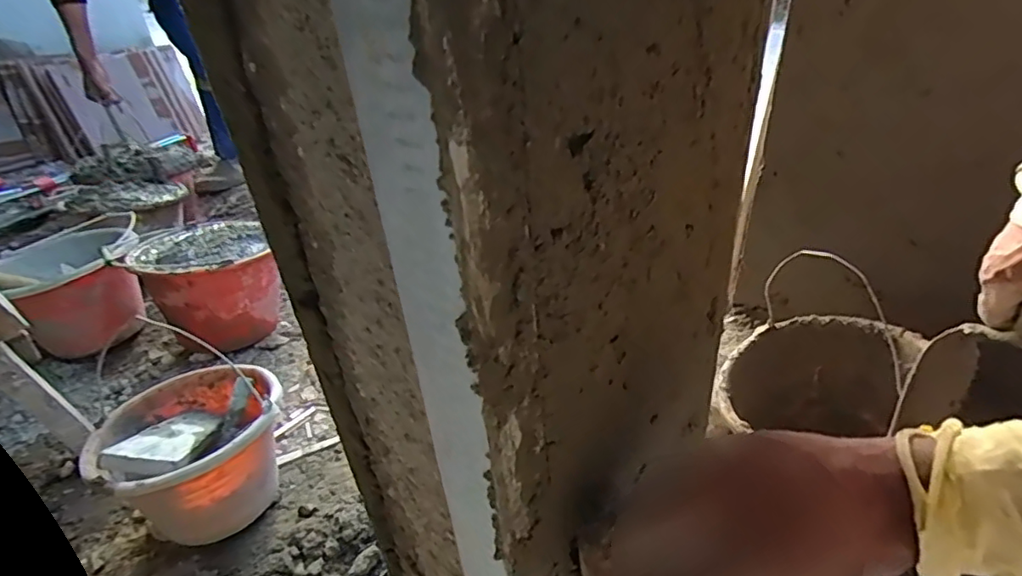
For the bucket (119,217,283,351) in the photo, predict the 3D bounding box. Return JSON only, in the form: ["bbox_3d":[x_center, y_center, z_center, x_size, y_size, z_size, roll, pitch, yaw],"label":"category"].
[{"bbox_3d":[-0.633,-0.003,1.213,0.226,0.208,0.260,-31,41,-33],"label":"bucket"}]

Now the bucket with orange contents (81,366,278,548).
[{"bbox_3d":[-0.445,0.229,0.822,0.229,0.171,0.230,-4,34,2],"label":"bucket with orange contents"}]

